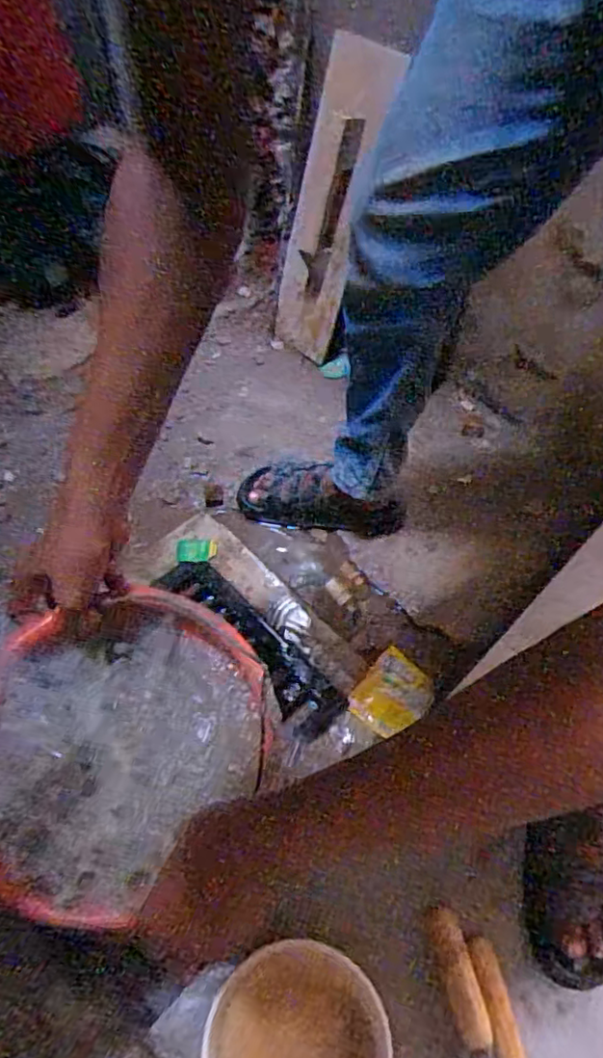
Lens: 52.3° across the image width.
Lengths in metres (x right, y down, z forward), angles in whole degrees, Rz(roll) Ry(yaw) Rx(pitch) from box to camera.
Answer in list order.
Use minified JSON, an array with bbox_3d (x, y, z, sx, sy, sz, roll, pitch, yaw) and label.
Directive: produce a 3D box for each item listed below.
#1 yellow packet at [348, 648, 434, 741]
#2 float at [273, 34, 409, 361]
[{"bbox_3d":[0.133,0.243,0.913,0.090,0.015,0.121,38,63,22],"label":"yellow packet"},{"bbox_3d":[0.045,-0.546,1.082,0.145,0.500,0.039,40,45,23],"label":"float"}]

